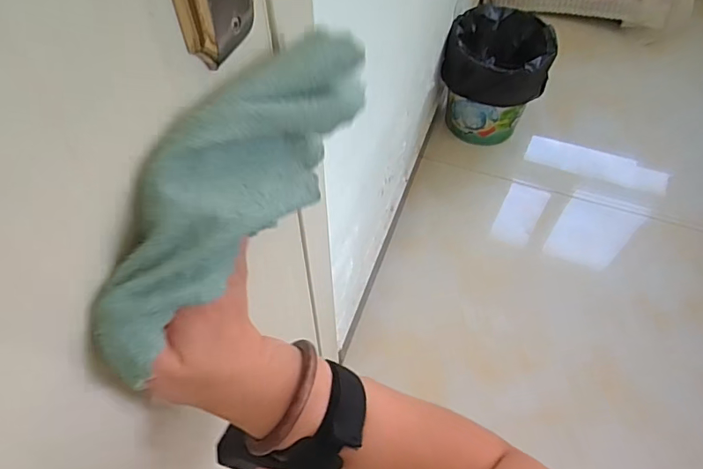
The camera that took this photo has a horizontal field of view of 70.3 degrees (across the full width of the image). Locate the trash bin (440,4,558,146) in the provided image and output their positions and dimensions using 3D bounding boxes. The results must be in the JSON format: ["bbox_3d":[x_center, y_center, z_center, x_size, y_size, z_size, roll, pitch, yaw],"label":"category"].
[{"bbox_3d":[0.348,-0.375,1.228,0.226,0.268,0.229,0,51,0],"label":"trash bin"}]

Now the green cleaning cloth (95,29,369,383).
[{"bbox_3d":[-0.054,-0.022,0.266,0.037,0.108,0.205,23,59,18],"label":"green cleaning cloth"}]

